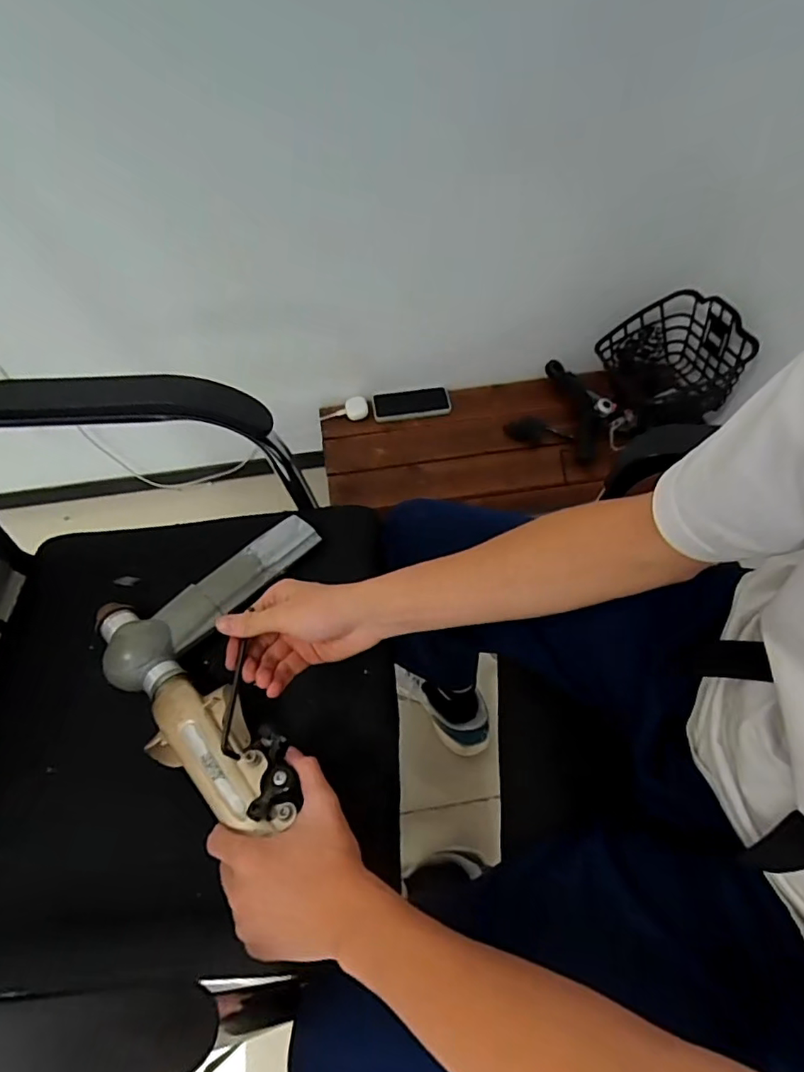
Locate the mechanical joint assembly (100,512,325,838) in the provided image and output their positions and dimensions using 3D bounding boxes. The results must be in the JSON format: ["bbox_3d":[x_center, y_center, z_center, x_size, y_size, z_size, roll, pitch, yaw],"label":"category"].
[{"bbox_3d":[-0.204,0.109,0.540,0.219,0.075,0.326,-3,56,-1],"label":"mechanical joint assembly"}]

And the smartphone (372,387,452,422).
[{"bbox_3d":[0.021,-0.288,1.203,0.168,0.011,0.082,-8,61,-3],"label":"smartphone"}]

